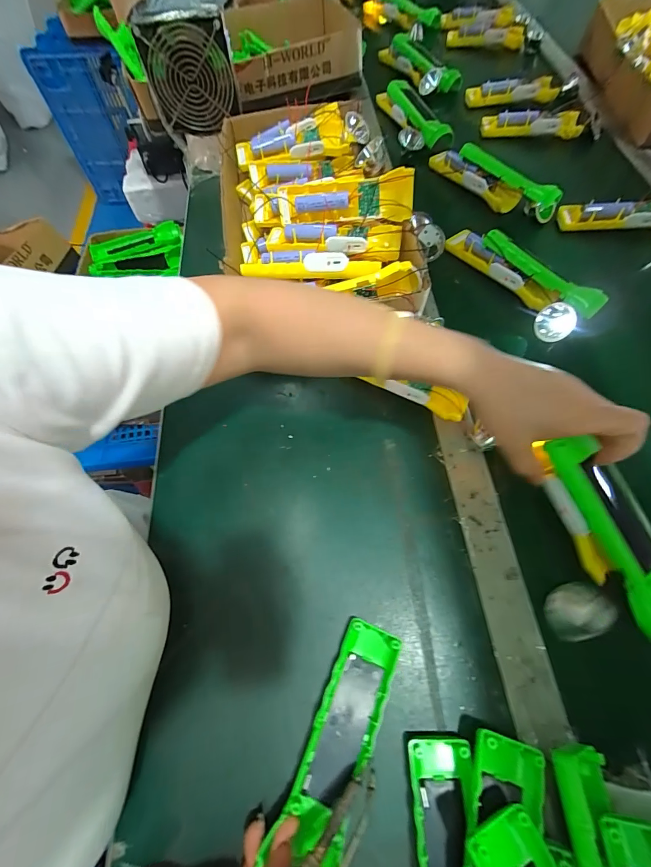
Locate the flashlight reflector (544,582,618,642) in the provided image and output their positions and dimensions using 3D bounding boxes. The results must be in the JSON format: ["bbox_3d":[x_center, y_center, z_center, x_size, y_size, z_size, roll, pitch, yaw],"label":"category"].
[{"bbox_3d":[0.208,0.146,0.292,0.039,0.028,0.042,-1,64,1],"label":"flashlight reflector"}]

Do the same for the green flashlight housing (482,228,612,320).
[{"bbox_3d":[0.267,-0.201,0.443,0.160,0.037,0.024,41,72,19],"label":"green flashlight housing"}]

